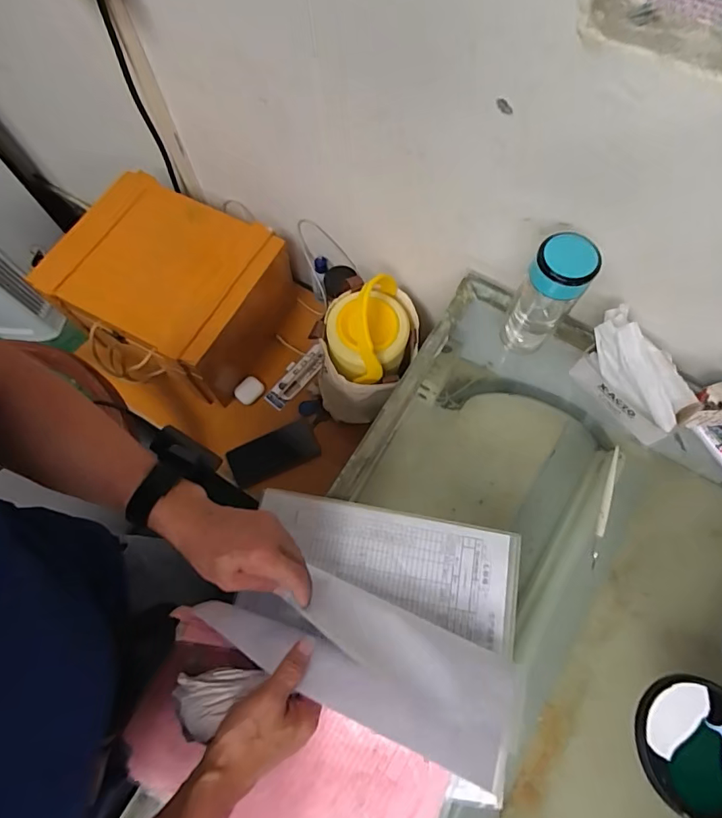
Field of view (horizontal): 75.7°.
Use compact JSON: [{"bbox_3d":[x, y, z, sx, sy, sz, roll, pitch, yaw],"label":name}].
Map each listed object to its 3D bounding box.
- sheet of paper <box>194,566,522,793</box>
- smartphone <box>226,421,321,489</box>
[{"bbox_3d":[-0.005,0.234,0.452,0.296,0.029,0.119,14,33,22],"label":"sheet of paper"},{"bbox_3d":[-0.166,0.085,0.885,0.164,0.007,0.080,-24,72,-8],"label":"smartphone"}]

